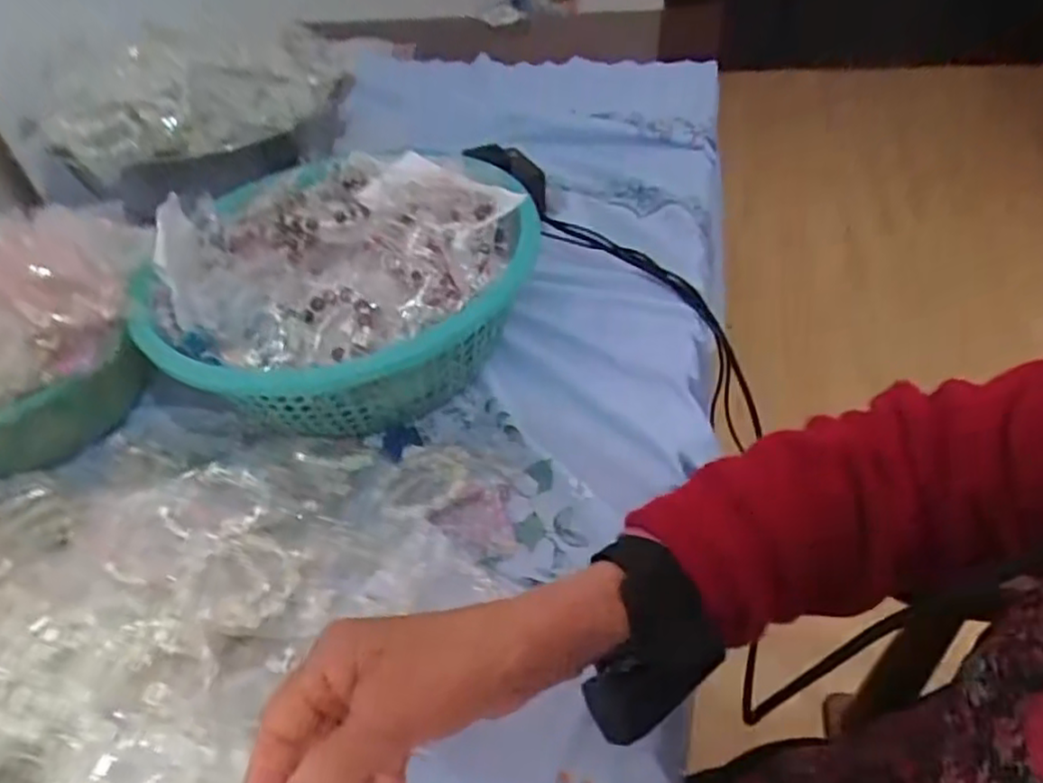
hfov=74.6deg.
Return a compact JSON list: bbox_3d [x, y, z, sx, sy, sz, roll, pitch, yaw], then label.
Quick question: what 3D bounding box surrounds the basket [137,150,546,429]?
[{"bbox_3d":[-0.133,-0.084,0.531,0.274,0.116,0.281,6,46,15],"label":"basket"}]

